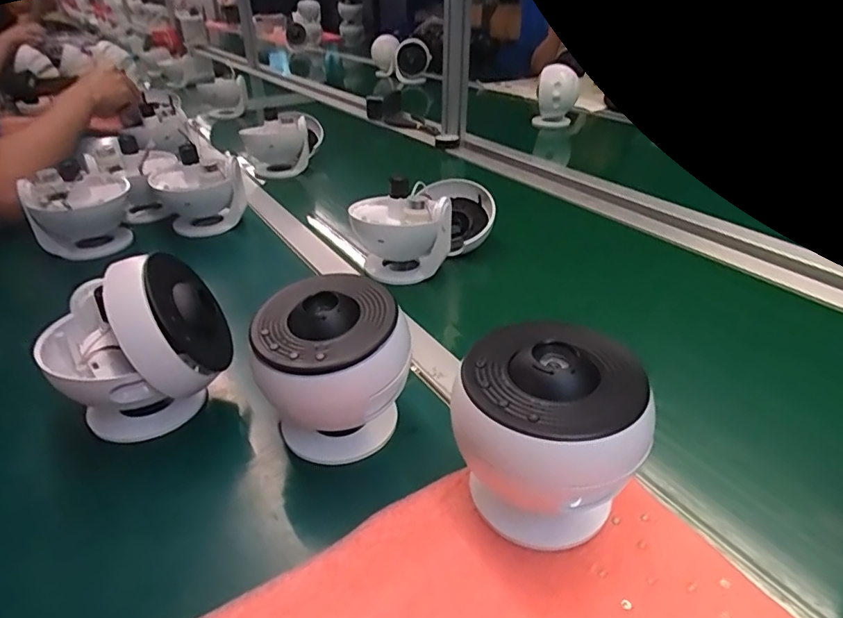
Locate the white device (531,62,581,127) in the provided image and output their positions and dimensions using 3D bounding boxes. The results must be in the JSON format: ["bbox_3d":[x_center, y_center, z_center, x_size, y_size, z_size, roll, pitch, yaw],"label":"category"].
[{"bbox_3d":[0.322,-0.505,1.252,0.093,0.134,0.091,5,34,5],"label":"white device"}]

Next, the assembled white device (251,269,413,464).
[{"bbox_3d":[-0.064,0.046,0.394,0.108,0.109,0.103,-11,34,-15],"label":"assembled white device"}]

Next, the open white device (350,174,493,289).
[{"bbox_3d":[0.005,-0.116,0.663,0.109,0.101,0.187,26,41,36],"label":"open white device"}]

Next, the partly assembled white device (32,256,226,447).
[{"bbox_3d":[-0.230,0.026,0.423,0.125,0.125,0.112,-27,41,-35],"label":"partly assembled white device"}]

